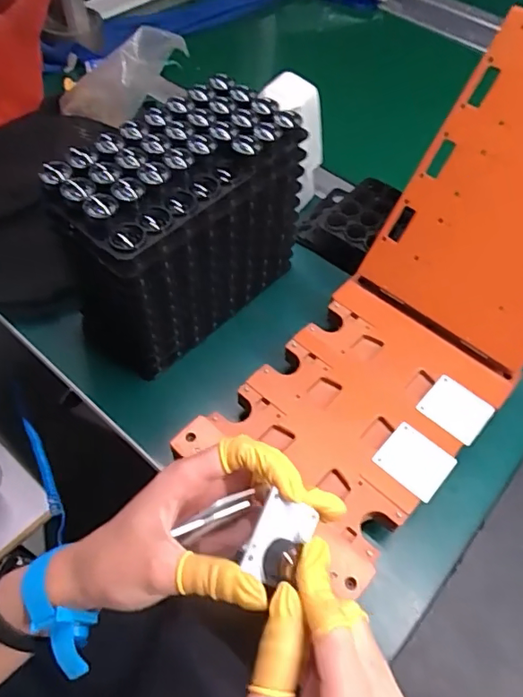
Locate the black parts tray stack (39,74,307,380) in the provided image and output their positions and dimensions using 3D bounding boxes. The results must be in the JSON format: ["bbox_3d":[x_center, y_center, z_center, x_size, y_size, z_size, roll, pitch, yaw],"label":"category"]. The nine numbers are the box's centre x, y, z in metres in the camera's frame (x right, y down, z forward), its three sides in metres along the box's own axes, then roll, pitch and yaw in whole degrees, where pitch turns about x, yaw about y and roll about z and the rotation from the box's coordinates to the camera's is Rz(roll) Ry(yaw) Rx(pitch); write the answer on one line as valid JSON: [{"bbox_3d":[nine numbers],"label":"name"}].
[{"bbox_3d":[-0.065,-0.101,0.453,0.204,0.166,0.101,-39,67,-23],"label":"black parts tray stack"}]

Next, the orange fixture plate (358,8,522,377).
[{"bbox_3d":[0.199,-0.116,0.421,0.157,0.233,0.010,36,25,19],"label":"orange fixture plate"}]

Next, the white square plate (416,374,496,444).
[{"bbox_3d":[0.157,0.048,0.429,0.050,0.005,0.046,39,64,19],"label":"white square plate"}]

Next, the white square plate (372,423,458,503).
[{"bbox_3d":[0.116,0.085,0.405,0.050,0.004,0.045,34,61,27],"label":"white square plate"}]

